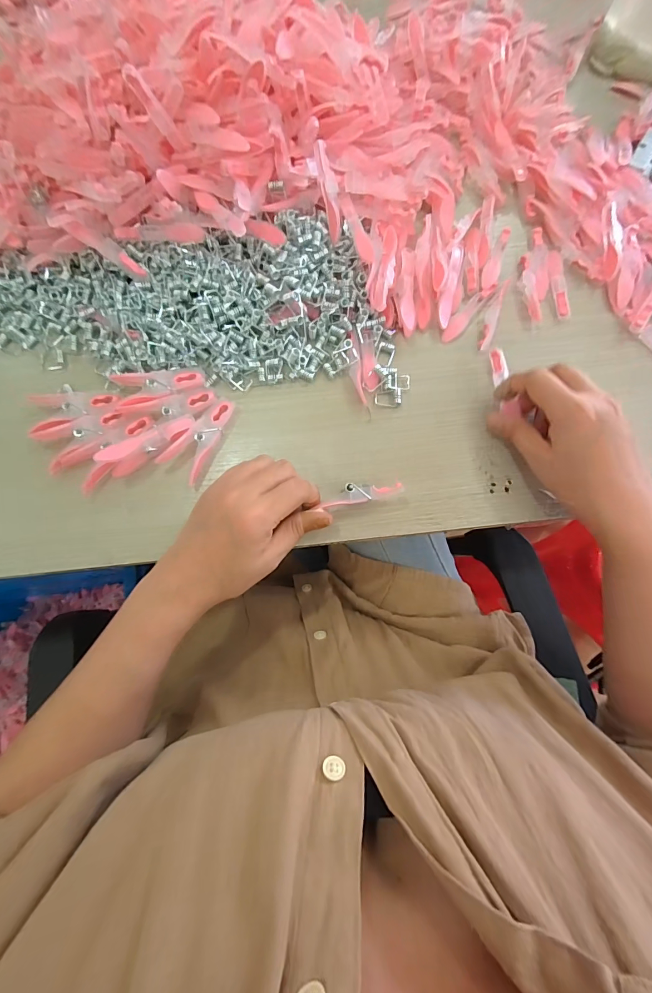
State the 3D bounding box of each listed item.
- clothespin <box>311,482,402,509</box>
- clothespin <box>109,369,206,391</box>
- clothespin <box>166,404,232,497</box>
[{"bbox_3d":[0.027,-0.003,0.288,0.063,0.007,0.015,-11,78,-3],"label":"clothespin"},{"bbox_3d":[-0.145,-0.098,0.326,0.080,0.011,0.020,-1,76,0],"label":"clothespin"},{"bbox_3d":[-0.099,-0.047,0.314,0.019,0.008,0.075,21,77,6],"label":"clothespin"}]

